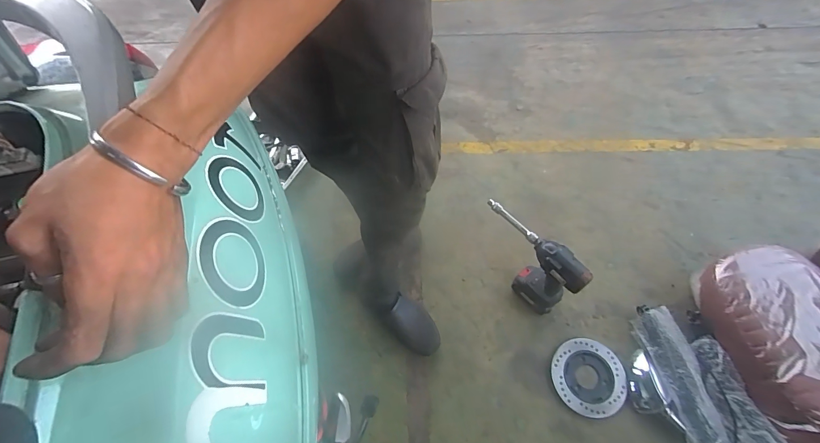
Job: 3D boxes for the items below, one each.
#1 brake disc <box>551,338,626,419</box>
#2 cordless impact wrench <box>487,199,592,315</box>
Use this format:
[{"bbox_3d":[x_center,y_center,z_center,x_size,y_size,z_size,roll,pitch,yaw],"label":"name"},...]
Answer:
[{"bbox_3d":[0.431,0.376,0.893,0.168,0.021,0.166,-1,62,1],"label":"brake disc"},{"bbox_3d":[0.288,0.089,0.910,0.072,0.247,0.265,-29,65,-13],"label":"cordless impact wrench"}]

